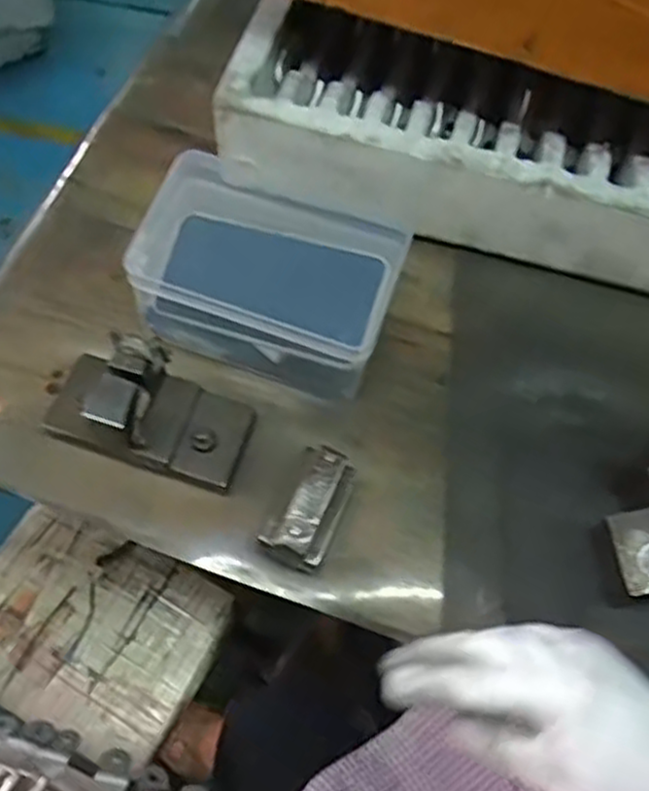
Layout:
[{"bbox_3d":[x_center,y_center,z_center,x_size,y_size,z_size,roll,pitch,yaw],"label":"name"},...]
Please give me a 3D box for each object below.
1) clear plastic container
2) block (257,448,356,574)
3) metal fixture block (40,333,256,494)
[{"bbox_3d":[-0.047,-0.084,0.554,0.193,0.076,0.116,20,63,6],"label":"clear plastic container"},{"bbox_3d":[-0.009,0.072,0.490,0.038,0.051,0.070,23,63,8],"label":"block"},{"bbox_3d":[-0.117,0.006,0.499,0.130,0.064,0.066,17,62,5],"label":"metal fixture block"}]

